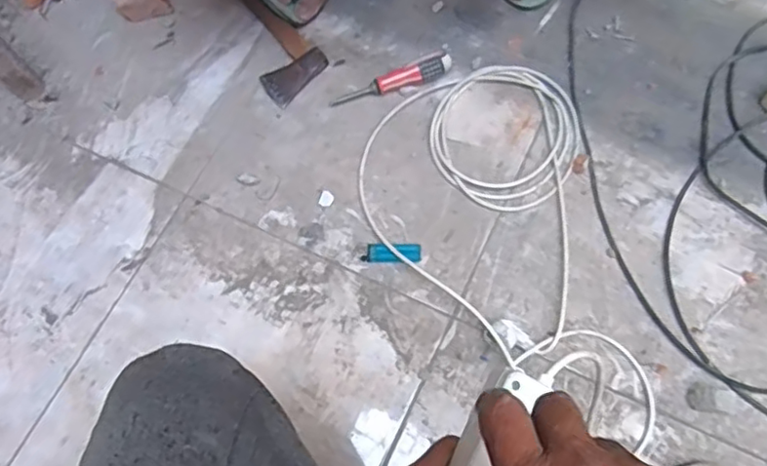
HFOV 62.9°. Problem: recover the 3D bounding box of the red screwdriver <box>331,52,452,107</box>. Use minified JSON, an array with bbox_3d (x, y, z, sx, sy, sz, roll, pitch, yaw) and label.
[{"bbox_3d":[0.011,-0.215,0.879,0.171,0.027,0.027,-16,69,-3],"label":"red screwdriver"}]

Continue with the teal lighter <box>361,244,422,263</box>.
[{"bbox_3d":[0.011,0.026,0.795,0.073,0.010,0.021,2,69,4],"label":"teal lighter"}]

